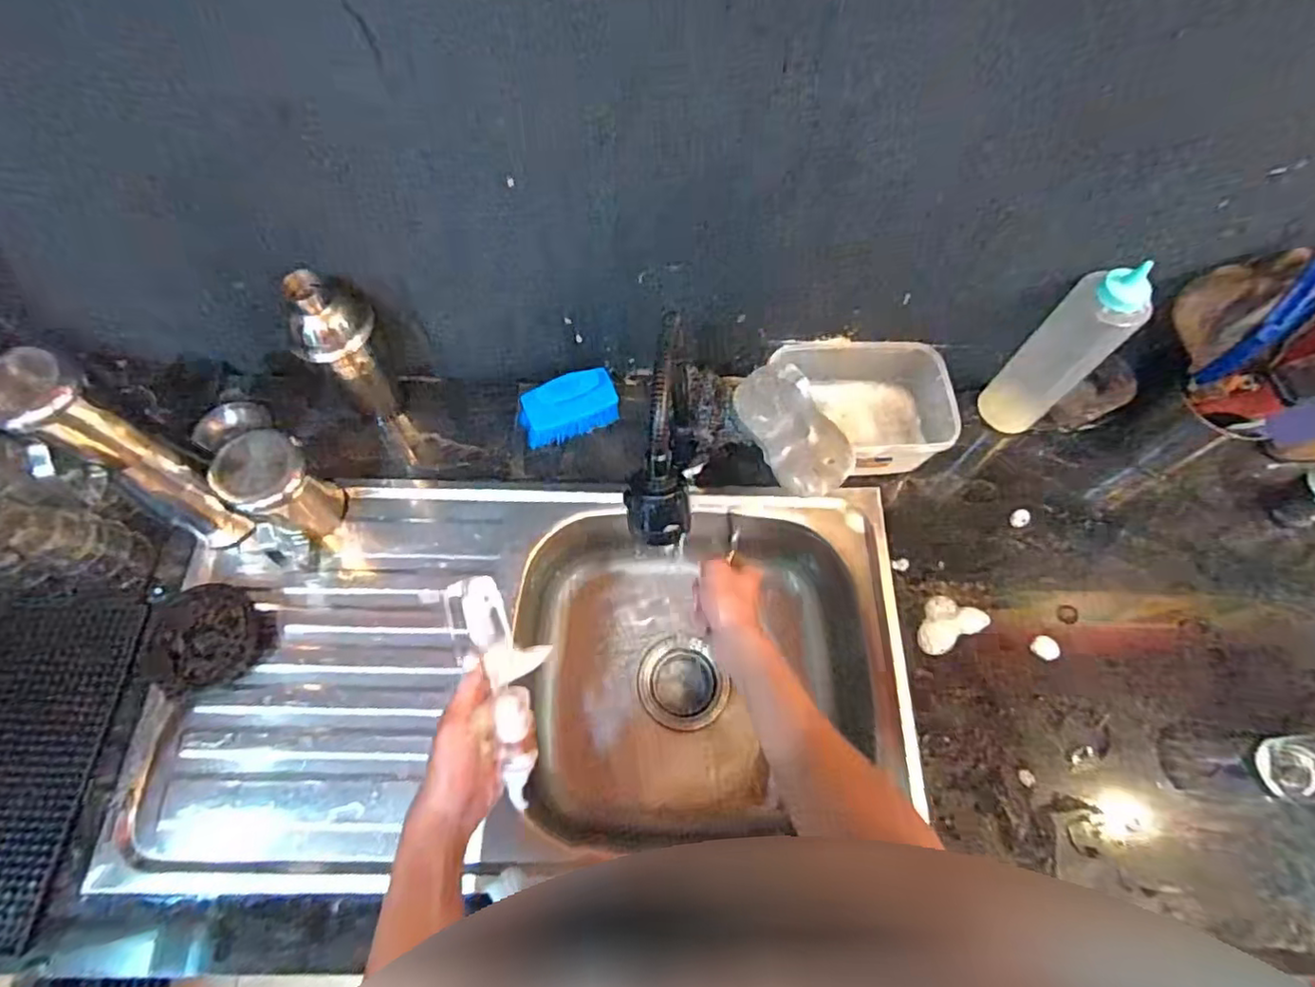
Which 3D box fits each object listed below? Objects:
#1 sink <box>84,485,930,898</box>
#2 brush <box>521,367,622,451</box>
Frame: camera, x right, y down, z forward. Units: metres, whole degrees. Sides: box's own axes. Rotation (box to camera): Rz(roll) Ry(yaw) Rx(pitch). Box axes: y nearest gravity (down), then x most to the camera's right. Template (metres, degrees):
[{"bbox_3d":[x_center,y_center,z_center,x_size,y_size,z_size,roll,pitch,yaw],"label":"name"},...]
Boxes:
[{"bbox_3d":[-0.119,0.182,0.701,0.735,0.161,0.380,-1,67,-2],"label":"sink"},{"bbox_3d":[-0.105,-0.104,0.727,0.111,0.076,0.042,-16,29,-8],"label":"brush"}]

